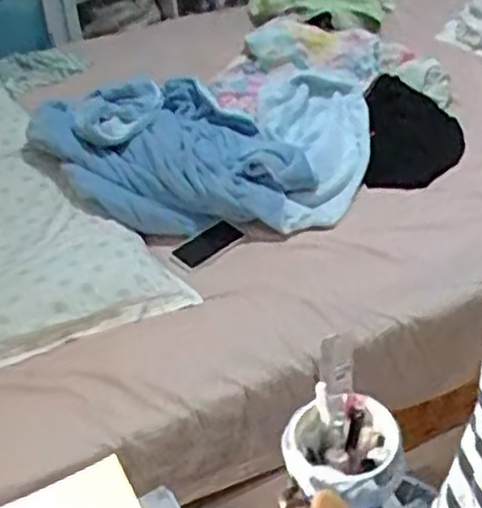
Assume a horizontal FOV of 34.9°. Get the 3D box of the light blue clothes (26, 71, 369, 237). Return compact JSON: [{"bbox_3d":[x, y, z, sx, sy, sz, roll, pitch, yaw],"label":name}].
[{"bbox_3d":[-0.096,-0.290,1.867,0.795,0.165,0.661,1,36,7],"label":"light blue clothes"}]

